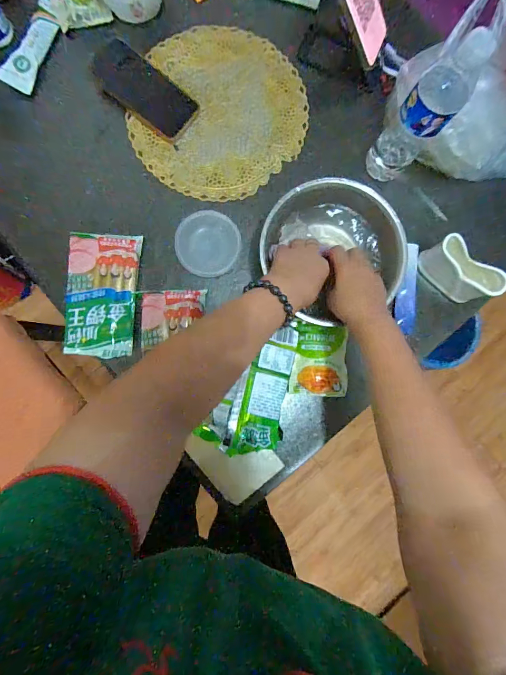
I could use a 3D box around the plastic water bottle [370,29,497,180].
[{"bbox_3d":[0.227,-0.297,0.472,0.062,0.216,0.062,0,87,-4],"label":"plastic water bottle"}]

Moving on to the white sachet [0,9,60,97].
[{"bbox_3d":[-0.344,-0.443,0.529,0.047,0.012,0.130,22,86,-2],"label":"white sachet"}]

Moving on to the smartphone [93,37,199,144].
[{"bbox_3d":[-0.175,-0.394,0.548,0.167,0.004,0.083,36,86,-9],"label":"smartphone"}]

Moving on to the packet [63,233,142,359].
[{"bbox_3d":[-0.228,-0.065,0.512,0.099,0.018,0.183,4,86,-4],"label":"packet"}]

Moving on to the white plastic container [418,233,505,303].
[{"bbox_3d":[0.322,-0.102,0.542,0.056,0.080,0.116,-42,90,-5],"label":"white plastic container"}]

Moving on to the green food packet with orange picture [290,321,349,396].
[{"bbox_3d":[0.108,0.035,0.546,0.087,0.025,0.112,7,86,-3],"label":"green food packet with orange picture"}]

